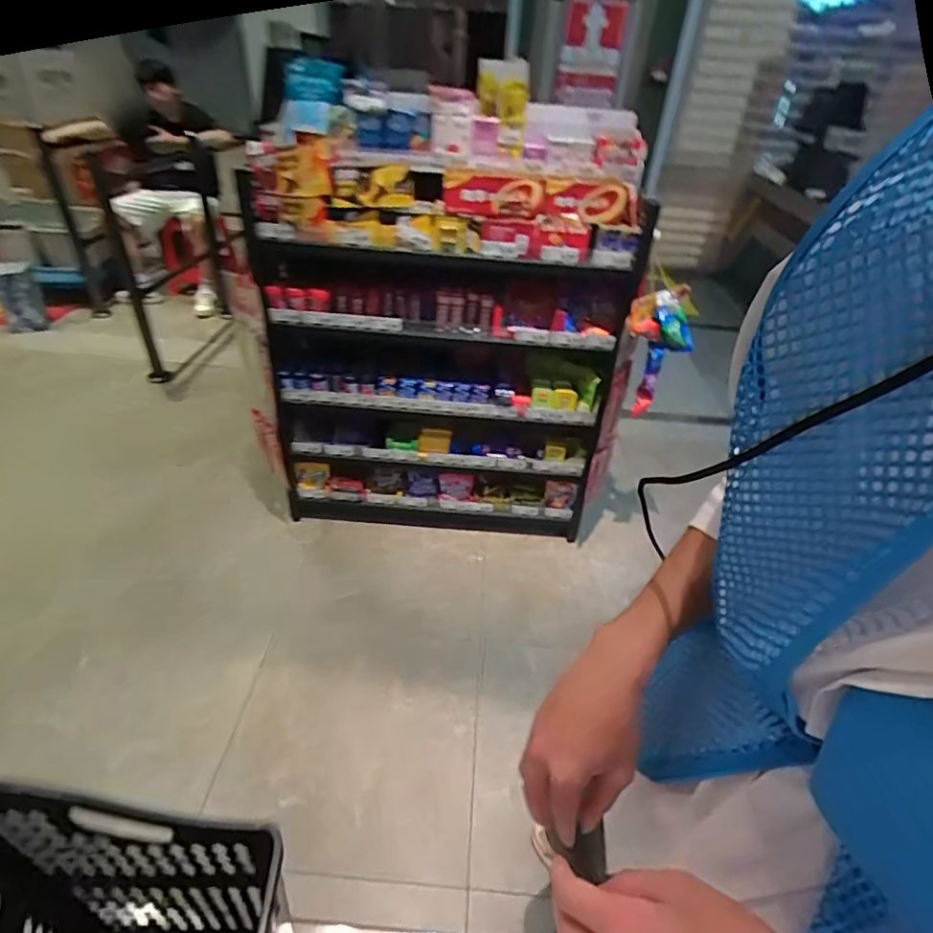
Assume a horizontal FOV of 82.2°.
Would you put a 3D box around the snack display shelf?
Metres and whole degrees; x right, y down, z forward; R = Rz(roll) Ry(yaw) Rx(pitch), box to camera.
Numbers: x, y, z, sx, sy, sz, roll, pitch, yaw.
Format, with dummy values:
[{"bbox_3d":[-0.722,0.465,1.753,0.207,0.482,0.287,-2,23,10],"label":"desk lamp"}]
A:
[{"bbox_3d":[-0.078,-0.383,1.689,1.025,1.321,0.397,1,37,-5],"label":"snack display shelf"}]

